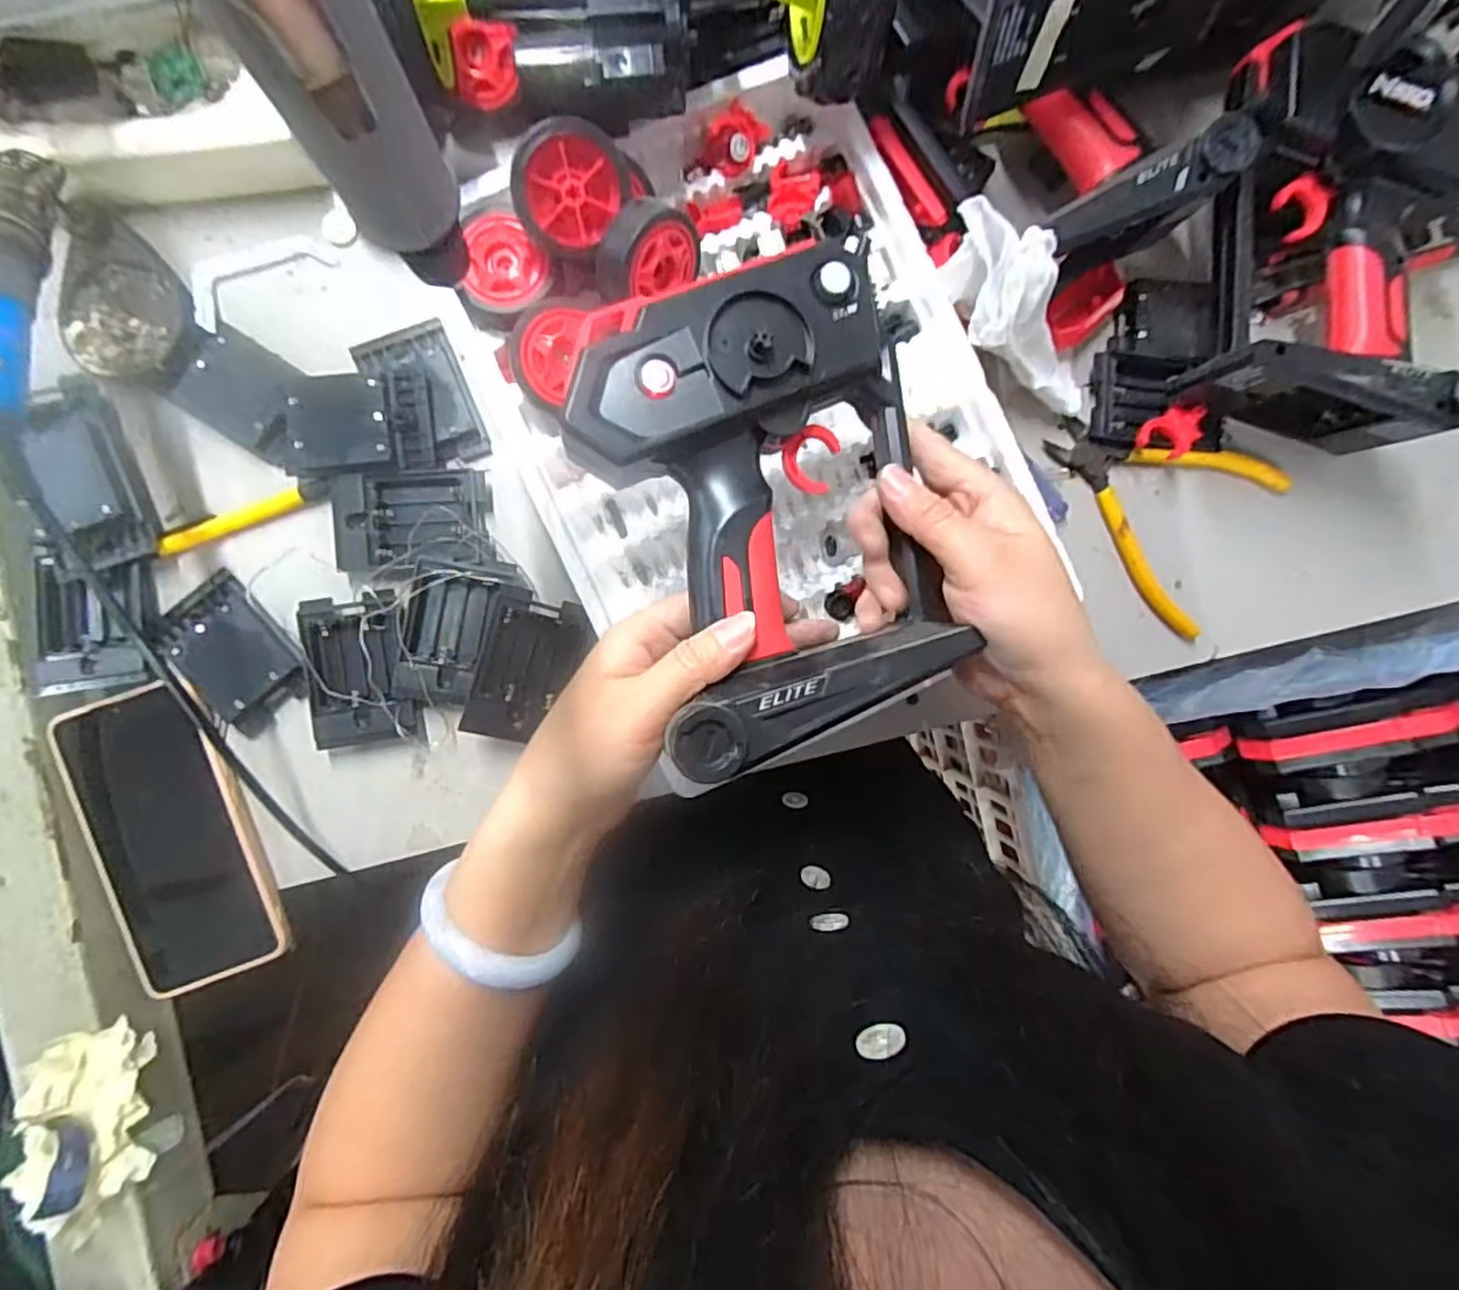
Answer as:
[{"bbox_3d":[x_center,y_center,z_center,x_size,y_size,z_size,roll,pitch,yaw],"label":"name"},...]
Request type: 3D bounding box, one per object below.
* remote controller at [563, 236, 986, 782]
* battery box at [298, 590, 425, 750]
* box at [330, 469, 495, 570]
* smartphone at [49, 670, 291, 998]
[{"bbox_3d":[0.015,-0.057,0.283,0.141,0.052,0.182,-18,90,-4],"label":"remote controller"},{"bbox_3d":[-0.207,0.014,0.383,0.055,0.016,0.081,-11,89,-4],"label":"battery box"},{"bbox_3d":[-0.178,-0.071,0.383,0.082,0.014,0.053,-5,89,-4],"label":"box"},{"bbox_3d":[-0.302,0.104,0.370,0.080,0.008,0.160,-18,90,-4],"label":"smartphone"}]

